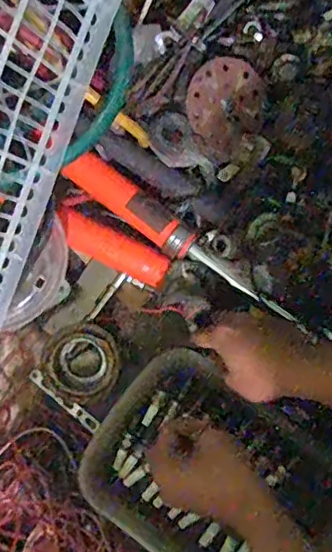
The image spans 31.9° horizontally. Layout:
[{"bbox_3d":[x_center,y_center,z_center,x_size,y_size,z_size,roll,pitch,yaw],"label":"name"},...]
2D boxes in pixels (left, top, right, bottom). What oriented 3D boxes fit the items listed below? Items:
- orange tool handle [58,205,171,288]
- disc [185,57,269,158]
[{"bbox_3d":[-0.058,-0.031,0.631,0.128,0.029,0.036,27,78,5],"label":"orange tool handle"},{"bbox_3d":[0.063,-0.178,0.597,0.084,0.005,0.081,-1,96,-7],"label":"disc"}]

